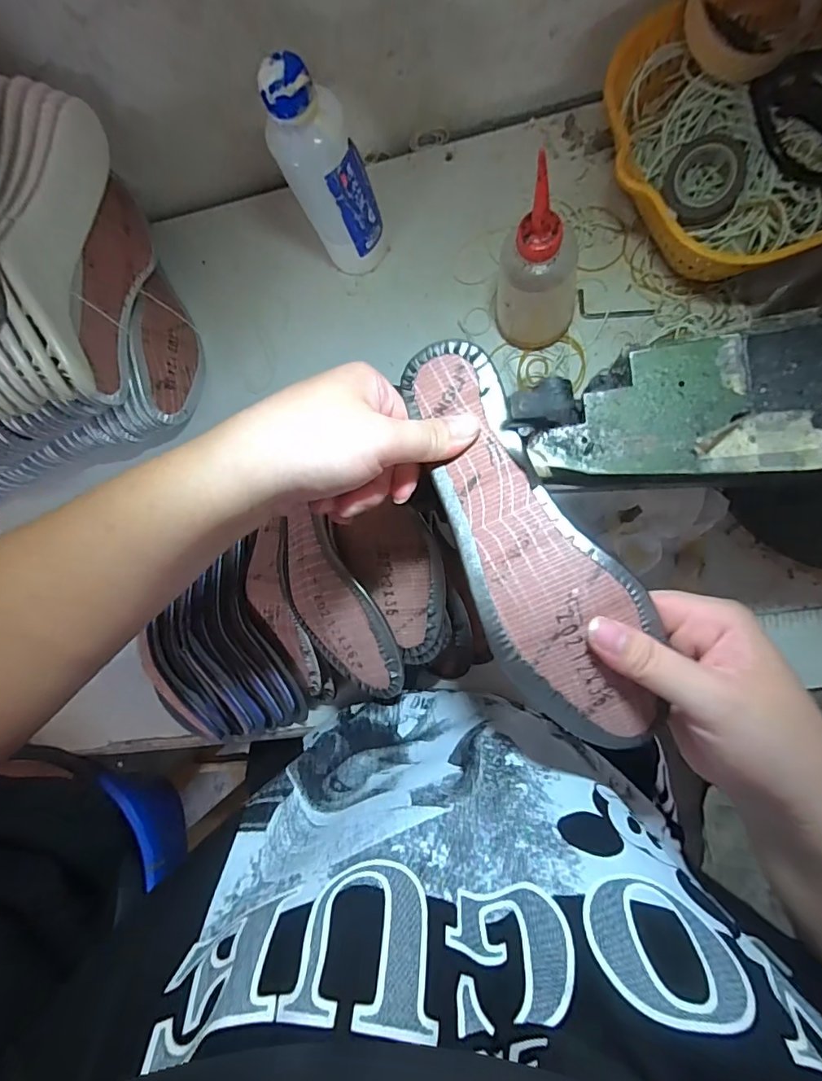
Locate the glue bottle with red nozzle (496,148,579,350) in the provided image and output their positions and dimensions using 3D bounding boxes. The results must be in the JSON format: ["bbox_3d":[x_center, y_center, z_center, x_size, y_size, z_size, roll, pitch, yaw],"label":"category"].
[{"bbox_3d":[0.096,-0.203,0.370,0.065,0.149,0.059,7,89,10],"label":"glue bottle with red nozzle"}]

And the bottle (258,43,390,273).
[{"bbox_3d":[-0.062,-0.273,0.387,0.045,0.175,0.051,41,95,9],"label":"bottle"}]

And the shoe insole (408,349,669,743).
[{"bbox_3d":[0.060,0.001,0.254,0.072,0.028,0.223,-24,84,8],"label":"shoe insole"}]

